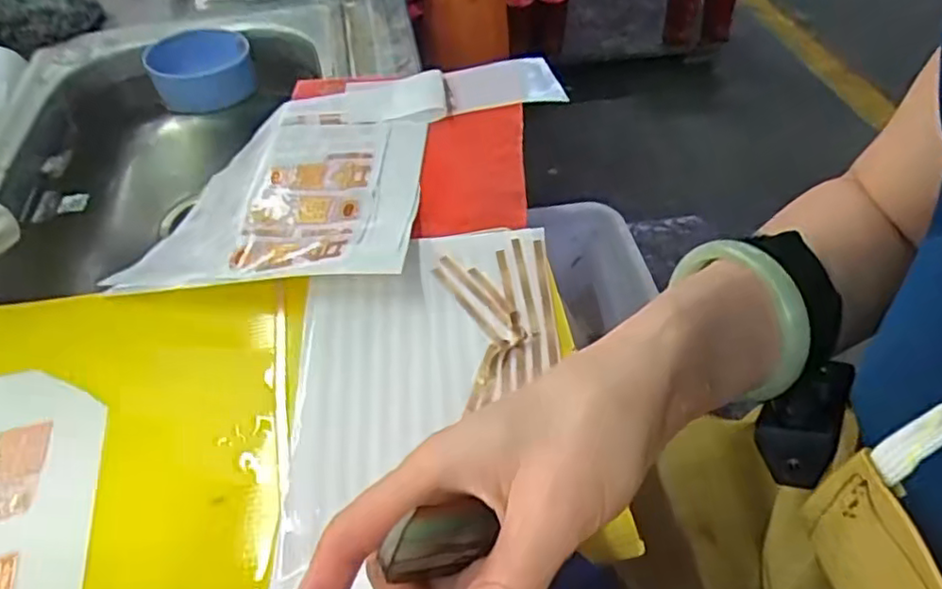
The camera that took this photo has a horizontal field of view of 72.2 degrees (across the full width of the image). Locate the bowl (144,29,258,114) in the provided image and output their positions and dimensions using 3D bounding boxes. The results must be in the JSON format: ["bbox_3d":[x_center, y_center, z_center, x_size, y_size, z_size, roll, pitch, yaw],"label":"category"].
[{"bbox_3d":[-0.303,-0.256,0.736,0.108,0.062,0.113,-1,48,1],"label":"bowl"}]

